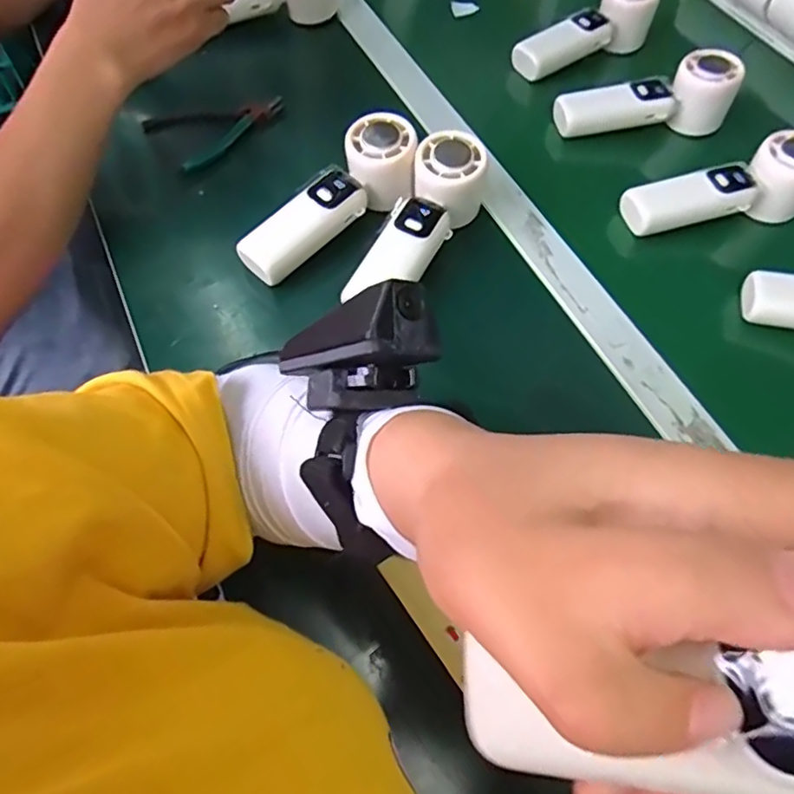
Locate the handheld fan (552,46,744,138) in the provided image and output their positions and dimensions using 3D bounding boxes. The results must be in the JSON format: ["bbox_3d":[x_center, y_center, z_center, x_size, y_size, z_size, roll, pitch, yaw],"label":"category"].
[{"bbox_3d":[0.230,-0.278,0.544,0.158,0.060,0.050,-5,60,-6],"label":"handheld fan"}]

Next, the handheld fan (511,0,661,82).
[{"bbox_3d":[0.196,-0.376,0.611,0.169,0.056,0.049,-30,64,-4],"label":"handheld fan"}]

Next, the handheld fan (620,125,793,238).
[{"bbox_3d":[0.275,-0.175,0.487,0.159,0.050,0.052,-14,61,-11],"label":"handheld fan"}]

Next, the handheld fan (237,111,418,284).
[{"bbox_3d":[-0.047,-0.152,0.463,0.163,0.048,0.058,-43,69,-6],"label":"handheld fan"}]

